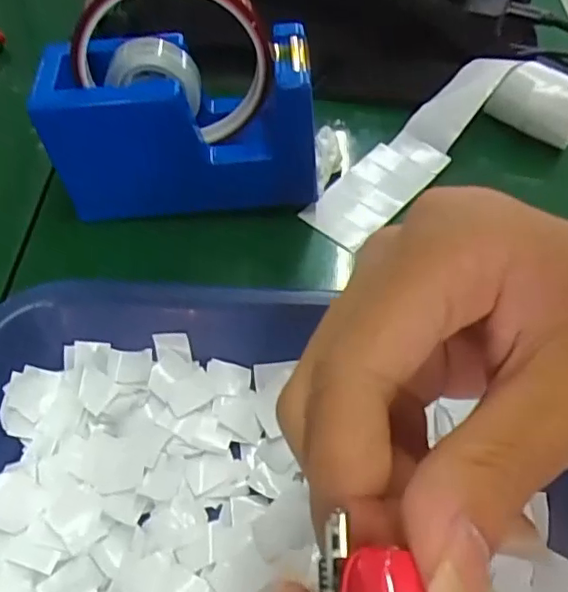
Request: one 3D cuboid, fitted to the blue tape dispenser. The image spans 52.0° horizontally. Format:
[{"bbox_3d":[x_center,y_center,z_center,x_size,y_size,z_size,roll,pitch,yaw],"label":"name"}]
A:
[{"bbox_3d":[-0.051,-0.086,0.292,0.127,0.081,0.043,-2,55,-5],"label":"blue tape dispenser"}]

